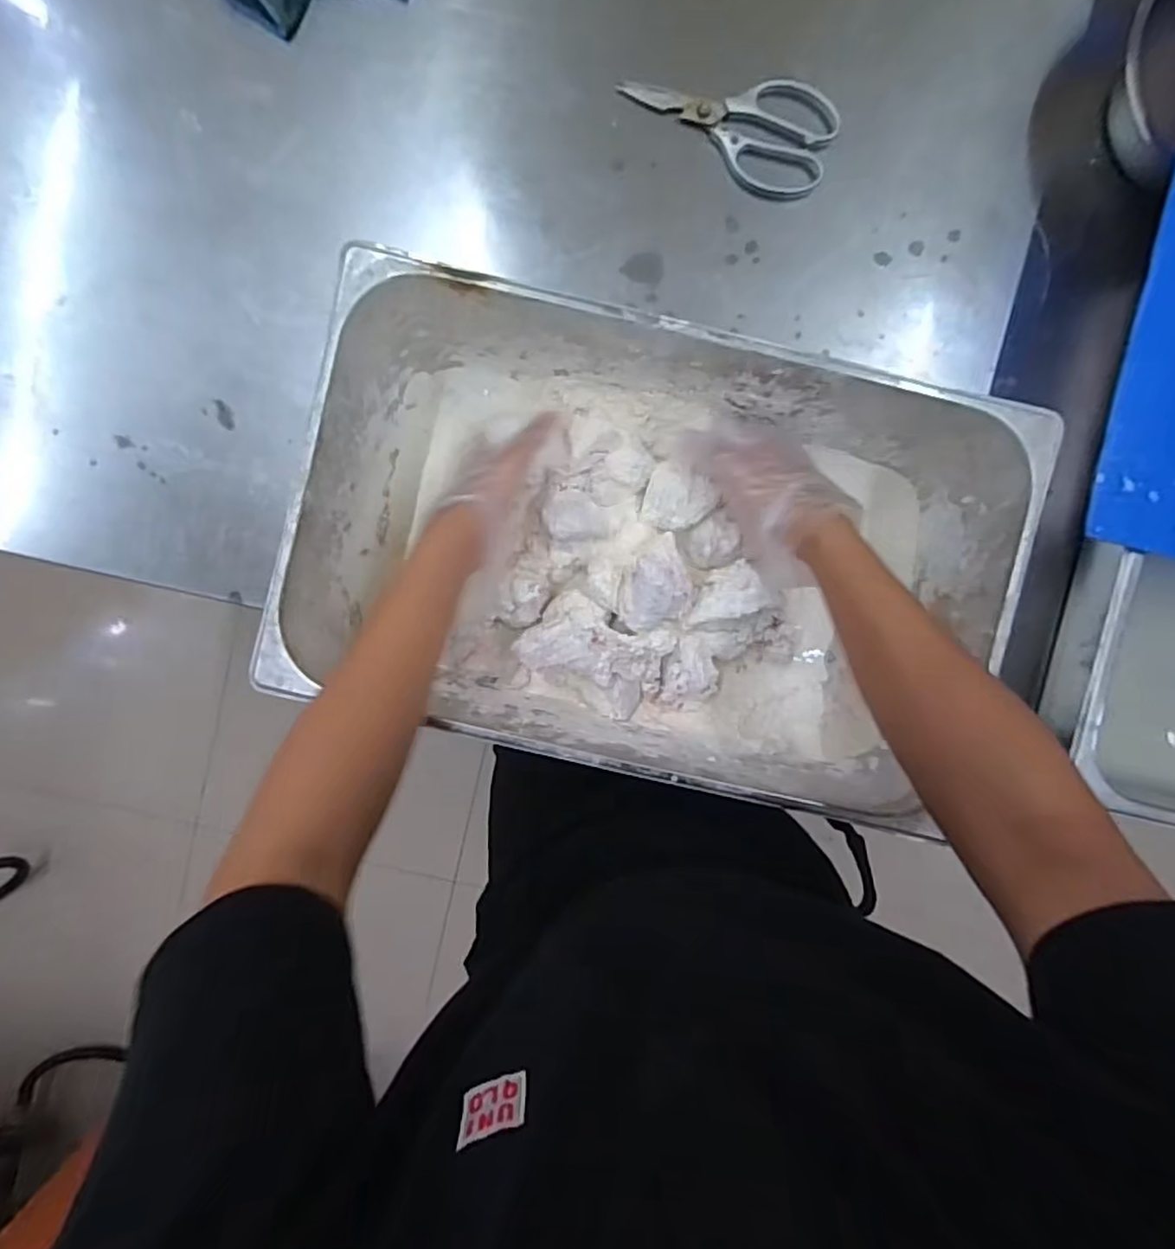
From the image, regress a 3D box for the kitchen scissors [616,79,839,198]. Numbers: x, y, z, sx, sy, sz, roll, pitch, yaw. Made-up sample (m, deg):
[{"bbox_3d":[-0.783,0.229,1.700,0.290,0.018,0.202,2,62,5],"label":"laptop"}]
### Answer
[{"bbox_3d":[0.125,-0.454,0.585,0.195,0.017,0.088,18,92,-2],"label":"kitchen scissors"}]

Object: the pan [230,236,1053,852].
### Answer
[{"bbox_3d":[0.049,-0.057,0.539,0.509,0.155,0.316,12,92,-2],"label":"pan"}]

